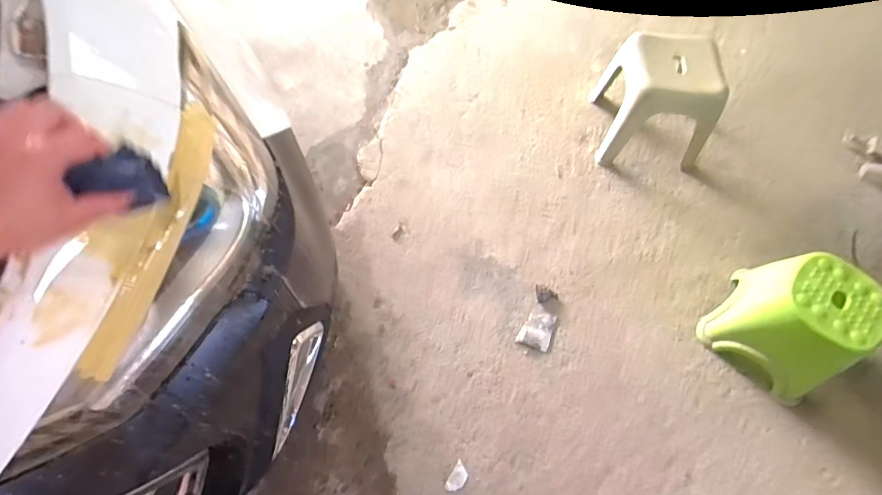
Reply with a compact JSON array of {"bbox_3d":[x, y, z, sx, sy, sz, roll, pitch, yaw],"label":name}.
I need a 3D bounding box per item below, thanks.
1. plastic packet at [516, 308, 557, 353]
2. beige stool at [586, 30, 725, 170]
[{"bbox_3d":[0.270,0.227,1.300,0.085,0.012,0.111,23,65,7],"label":"plastic packet"},{"bbox_3d":[0.676,-0.453,1.456,0.338,0.344,0.290,13,64,2],"label":"beige stool"}]

